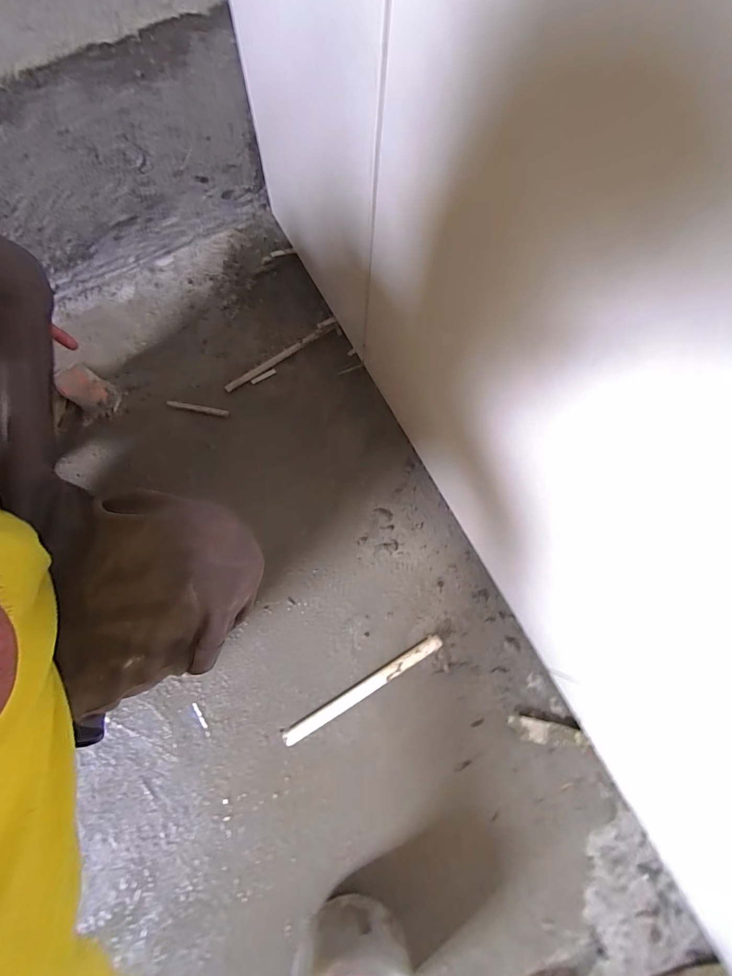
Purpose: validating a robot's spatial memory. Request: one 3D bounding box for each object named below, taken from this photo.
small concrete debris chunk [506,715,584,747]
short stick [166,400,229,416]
[{"bbox_3d":[0.275,0.377,0.639,0.117,0.025,0.030,12,77,1],"label":"small concrete debris chunk"},{"bbox_3d":[-0.303,-0.144,0.744,0.114,0.004,0.012,11,77,1],"label":"short stick"}]

